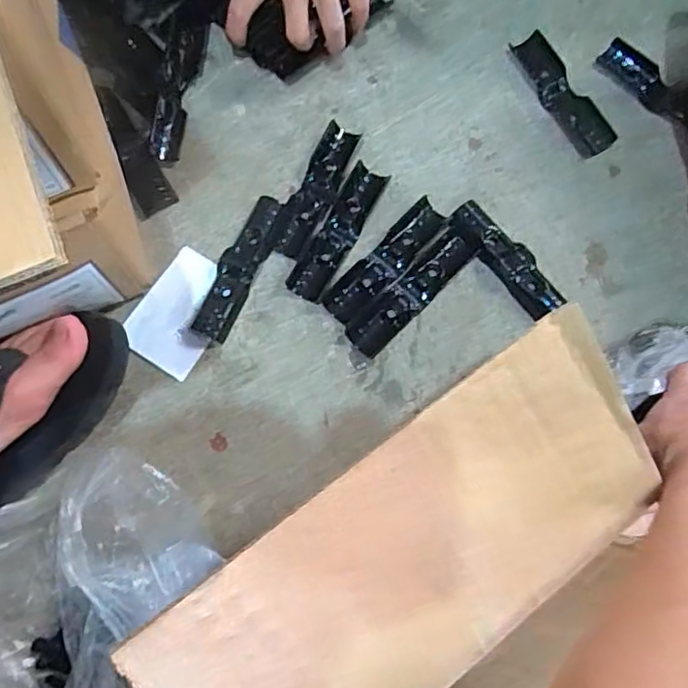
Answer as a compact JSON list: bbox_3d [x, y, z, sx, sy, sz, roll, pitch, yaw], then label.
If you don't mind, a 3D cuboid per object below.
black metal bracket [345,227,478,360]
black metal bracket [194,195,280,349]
[{"bbox_3d":[0.055,-0.042,0.490,0.127,0.010,0.032,-44,81,-10],"label":"black metal bracket"},{"bbox_3d":[-0.085,-0.064,0.495,0.031,0.013,0.129,24,77,5],"label":"black metal bracket"}]

